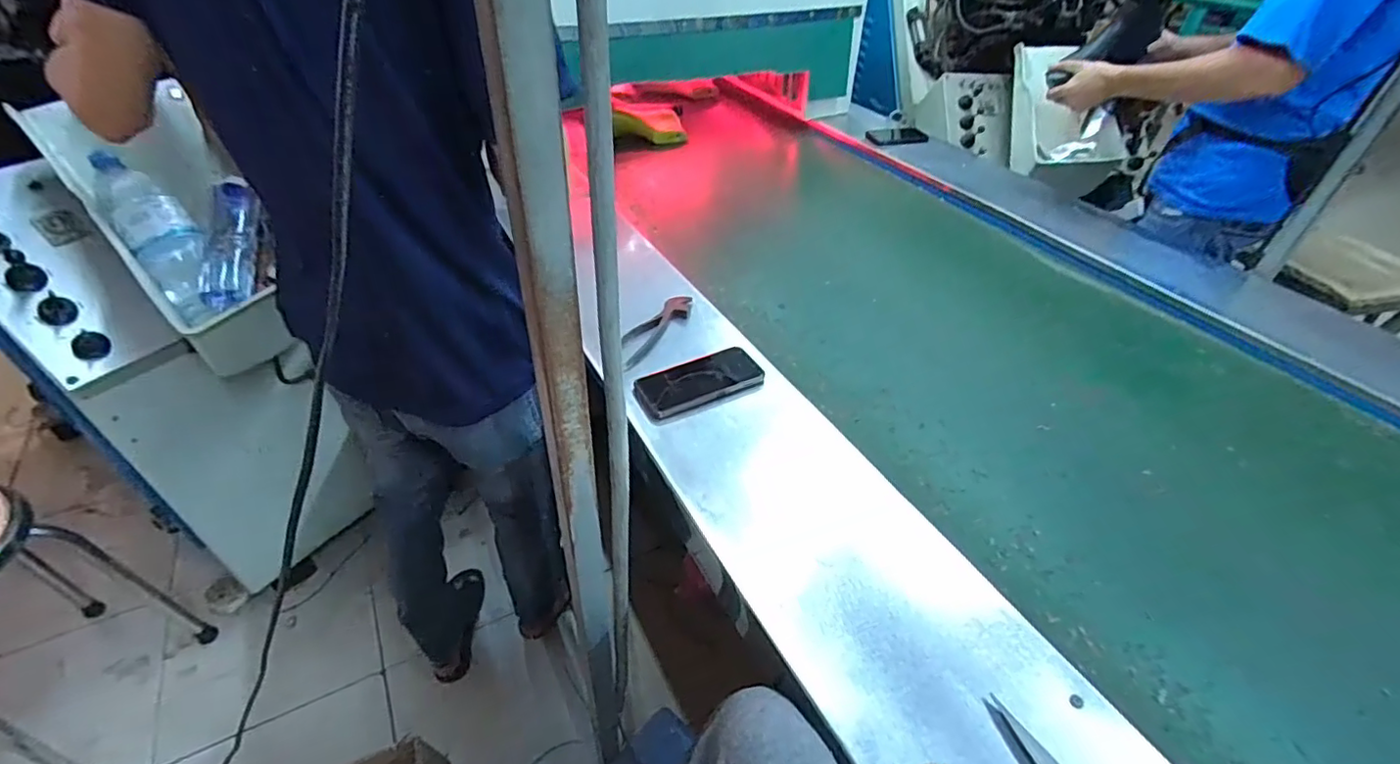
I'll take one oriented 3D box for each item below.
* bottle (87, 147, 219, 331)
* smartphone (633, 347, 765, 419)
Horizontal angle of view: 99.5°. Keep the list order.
[{"bbox_3d":[-0.791,-0.217,0.871,0.087,0.068,0.271,-29,96,-31],"label":"bottle"},{"bbox_3d":[0.001,-0.002,0.814,0.172,0.010,0.077,-19,57,-19],"label":"smartphone"}]

